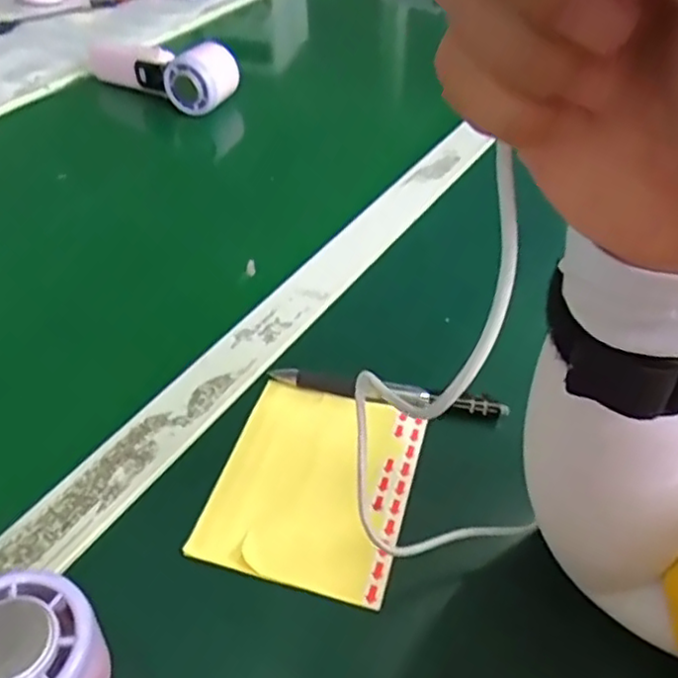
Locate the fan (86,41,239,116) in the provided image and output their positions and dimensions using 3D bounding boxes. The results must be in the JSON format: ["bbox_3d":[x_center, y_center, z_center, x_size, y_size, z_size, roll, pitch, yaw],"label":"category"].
[{"bbox_3d":[-0.190,-0.289,0.707,0.184,0.056,0.048,26,50,25],"label":"fan"}]

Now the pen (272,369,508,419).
[{"bbox_3d":[0.029,0.030,0.405,0.140,0.011,0.012,9,45,10],"label":"pen"}]

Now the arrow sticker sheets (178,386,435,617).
[{"bbox_3d":[-0.012,0.076,0.366,0.099,0.008,0.118,11,46,12],"label":"arrow sticker sheets"}]

